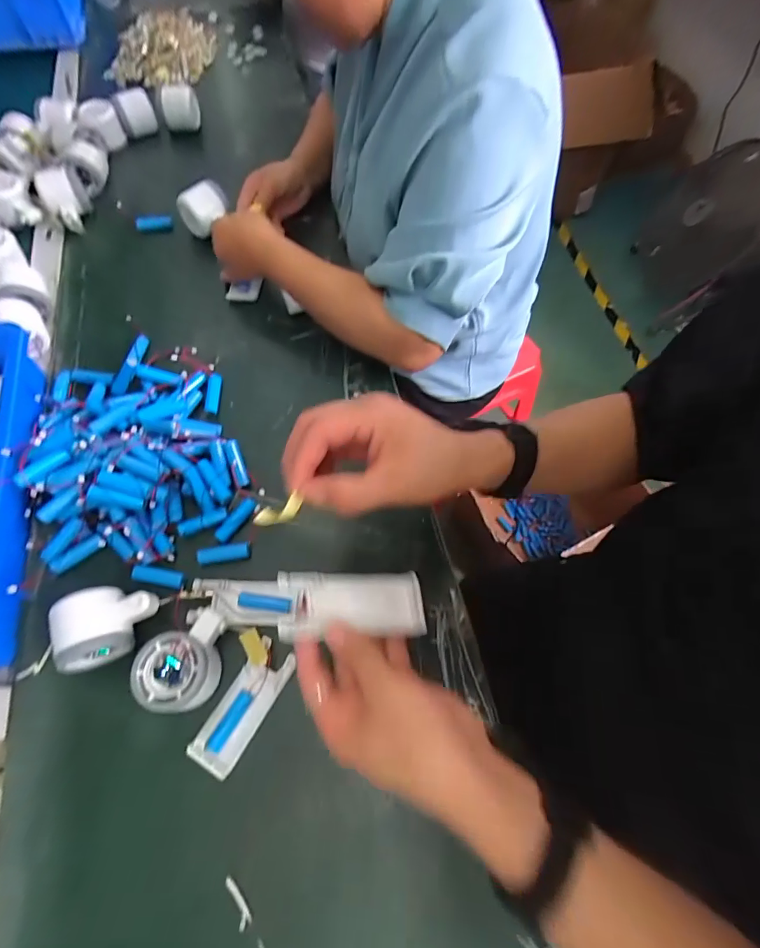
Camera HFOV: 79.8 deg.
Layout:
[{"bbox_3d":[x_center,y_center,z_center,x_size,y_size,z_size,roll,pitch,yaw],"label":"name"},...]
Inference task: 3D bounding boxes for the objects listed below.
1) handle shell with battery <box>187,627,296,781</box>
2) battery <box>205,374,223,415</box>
[{"bbox_3d":[-0.116,0.192,0.383,0.047,0.024,0.105,22,65,10],"label":"handle shell with battery"},{"bbox_3d":[-0.190,-0.092,0.518,0.016,0.013,0.045,0,64,-1],"label":"battery"}]

